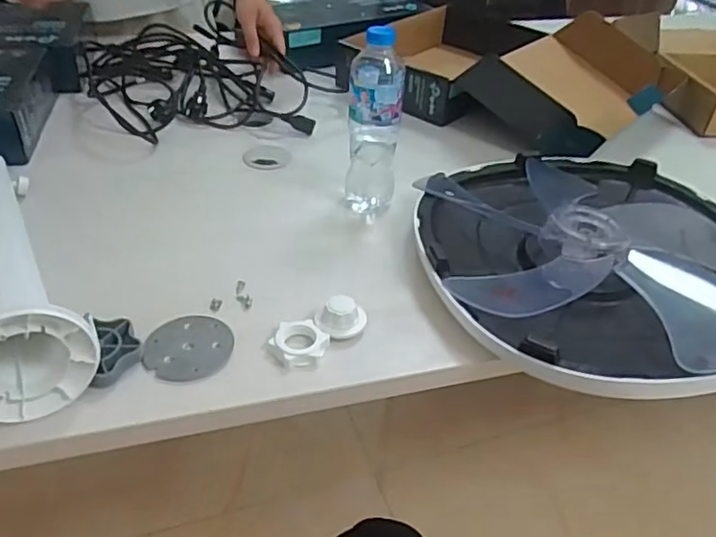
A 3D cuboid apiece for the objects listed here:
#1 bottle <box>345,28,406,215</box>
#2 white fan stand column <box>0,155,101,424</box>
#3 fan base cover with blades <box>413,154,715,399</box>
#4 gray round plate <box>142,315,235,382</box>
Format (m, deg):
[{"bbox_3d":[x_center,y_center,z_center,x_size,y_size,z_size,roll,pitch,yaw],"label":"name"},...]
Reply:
[{"bbox_3d":[0.018,-0.171,0.739,0.063,0.212,0.060,6,38,2],"label":"bottle"},{"bbox_3d":[-0.362,-0.029,0.608,0.103,0.091,0.414,-19,44,-26],"label":"white fan stand column"},{"bbox_3d":[0.265,-0.022,0.679,0.382,0.074,0.378,-2,39,-8],"label":"fan base cover with blades"},{"bbox_3d":[-0.158,0.074,0.580,0.074,0.007,0.078,3,38,-2],"label":"gray round plate"}]

